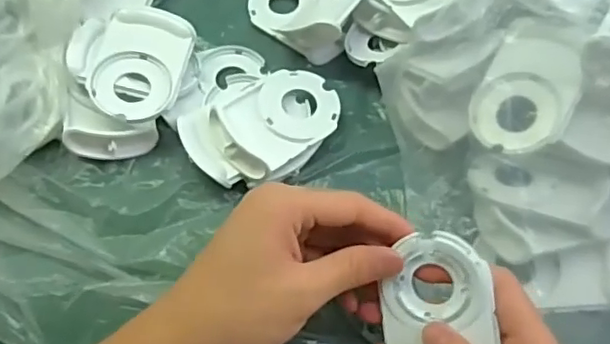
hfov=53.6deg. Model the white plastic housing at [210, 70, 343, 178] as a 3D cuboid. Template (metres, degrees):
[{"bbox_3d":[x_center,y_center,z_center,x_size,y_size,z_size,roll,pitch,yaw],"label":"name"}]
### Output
[{"bbox_3d":[-0.018,-0.035,0.392,0.083,0.022,0.059,-38,69,-16],"label":"white plastic housing"}]

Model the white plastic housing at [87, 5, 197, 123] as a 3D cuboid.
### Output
[{"bbox_3d":[-0.109,-0.071,0.401,0.056,0.018,0.082,12,64,6],"label":"white plastic housing"}]

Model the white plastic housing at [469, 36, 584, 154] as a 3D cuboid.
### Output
[{"bbox_3d":[0.135,-0.048,0.365,0.055,0.015,0.076,28,92,29],"label":"white plastic housing"}]

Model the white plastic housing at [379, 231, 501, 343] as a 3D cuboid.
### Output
[{"bbox_3d":[0.065,0.073,0.301,0.055,0.011,0.082,-7,91,25],"label":"white plastic housing"}]

